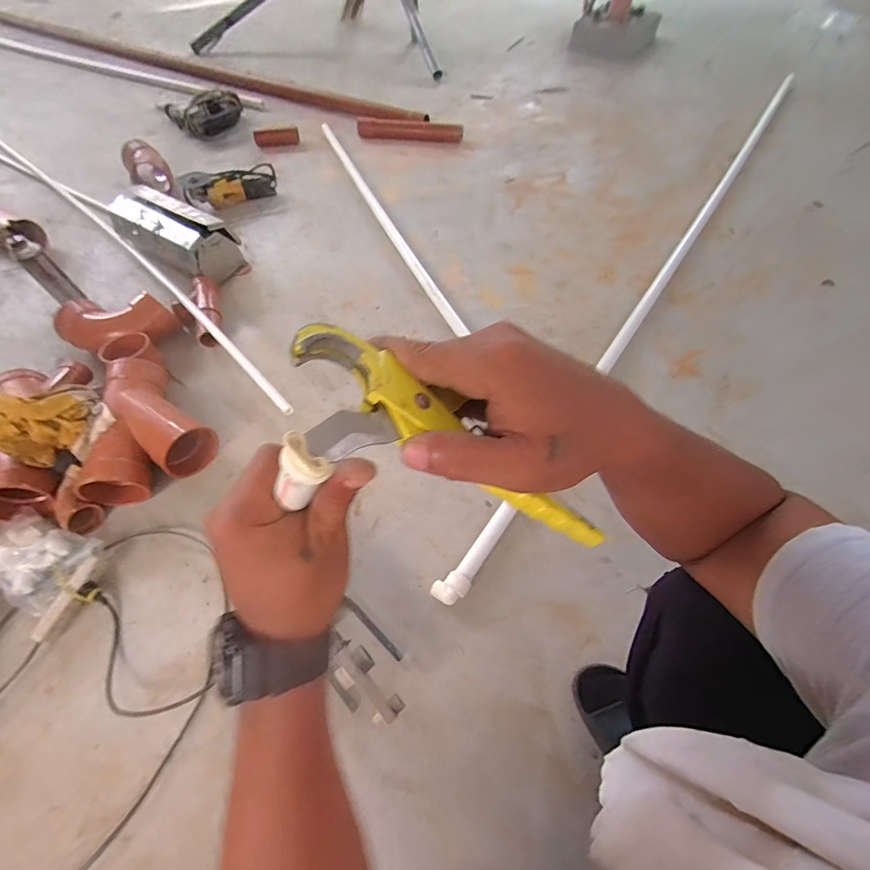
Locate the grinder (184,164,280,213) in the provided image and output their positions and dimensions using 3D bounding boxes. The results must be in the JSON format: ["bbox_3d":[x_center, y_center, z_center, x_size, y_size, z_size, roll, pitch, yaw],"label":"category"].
[{"bbox_3d":[-0.678,-0.828,1.386,0.297,0.076,0.091,-17,60,-8],"label":"grinder"}]

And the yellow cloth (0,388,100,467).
[{"bbox_3d":[-0.759,-0.037,0.807,0.105,0.110,0.169,36,66,21],"label":"yellow cloth"}]

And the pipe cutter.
[{"bbox_3d":[0.012,0.012,0.229,0.199,0.020,0.076,32,61,-16],"label":"pipe cutter"}]

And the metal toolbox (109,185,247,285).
[{"bbox_3d":[-0.748,-0.568,1.192,0.372,0.152,0.162,25,63,16],"label":"metal toolbox"}]

